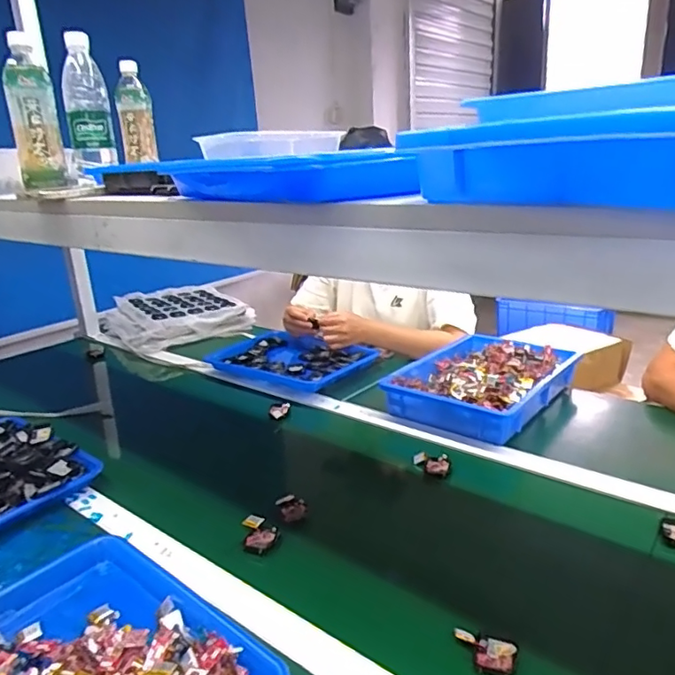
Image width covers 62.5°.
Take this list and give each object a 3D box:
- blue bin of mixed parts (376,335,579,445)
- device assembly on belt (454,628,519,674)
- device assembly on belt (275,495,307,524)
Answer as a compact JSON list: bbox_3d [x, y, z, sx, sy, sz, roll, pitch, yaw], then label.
[{"bbox_3d":[0.275,0.083,1.054,0.264,0.066,0.346,9,20,37],"label":"blue bin of mixed parts"},{"bbox_3d":[0.138,0.293,0.520,0.059,0.017,0.041,7,19,34],"label":"device assembly on belt"},{"bbox_3d":[-0.061,0.228,0.747,0.036,0.020,0.040,-10,17,-21],"label":"device assembly on belt"}]

